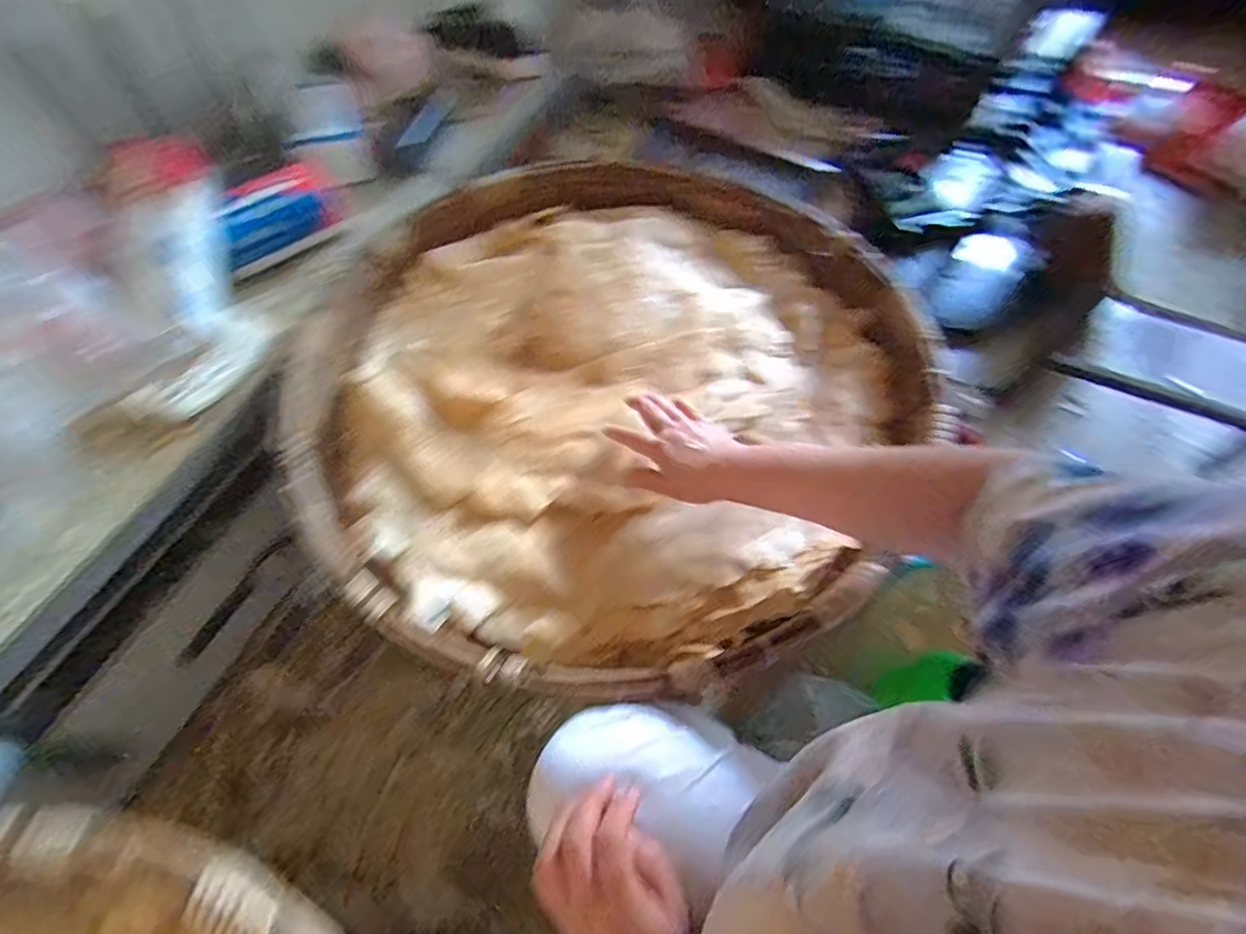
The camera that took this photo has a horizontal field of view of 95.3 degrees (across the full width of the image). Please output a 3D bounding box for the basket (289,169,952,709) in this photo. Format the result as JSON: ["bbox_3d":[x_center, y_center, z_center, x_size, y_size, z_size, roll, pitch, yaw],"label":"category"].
[{"bbox_3d":[-0.025,-0.103,0.661,0.677,0.089,0.665,0,61,0],"label":"basket"}]

